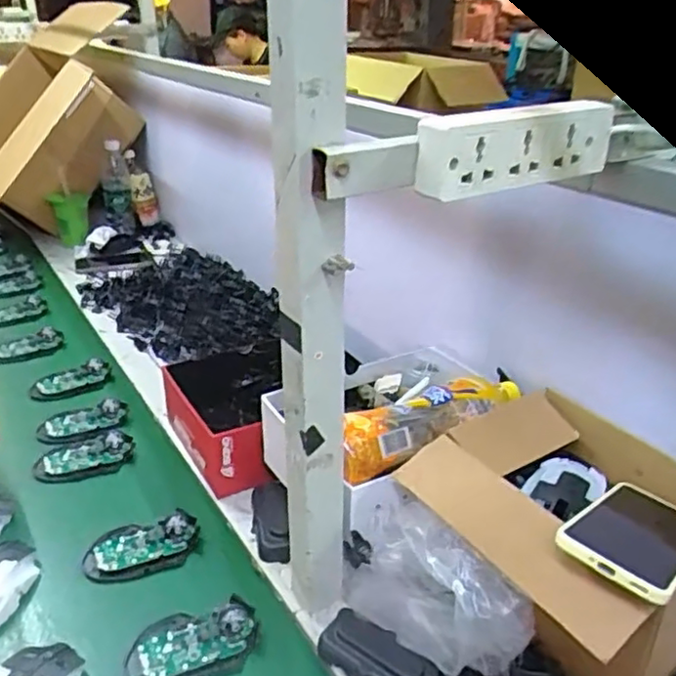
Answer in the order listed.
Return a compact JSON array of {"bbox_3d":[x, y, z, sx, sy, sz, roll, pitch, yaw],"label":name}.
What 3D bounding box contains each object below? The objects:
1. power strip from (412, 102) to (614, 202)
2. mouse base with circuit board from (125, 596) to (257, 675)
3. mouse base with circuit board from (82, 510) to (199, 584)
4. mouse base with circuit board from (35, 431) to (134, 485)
[{"bbox_3d":[0.129,-0.138,0.473,0.159,0.054,0.031,-18,35,-25],"label":"power strip"},{"bbox_3d":[-0.129,0.271,0.587,0.110,0.019,0.067,-7,28,-8],"label":"mouse base with circuit board"},{"bbox_3d":[-0.204,0.218,0.689,0.114,0.019,0.065,-12,30,-18],"label":"mouse base with circuit board"},{"bbox_3d":[-0.315,0.149,0.824,0.116,0.015,0.061,-13,30,-19],"label":"mouse base with circuit board"}]

